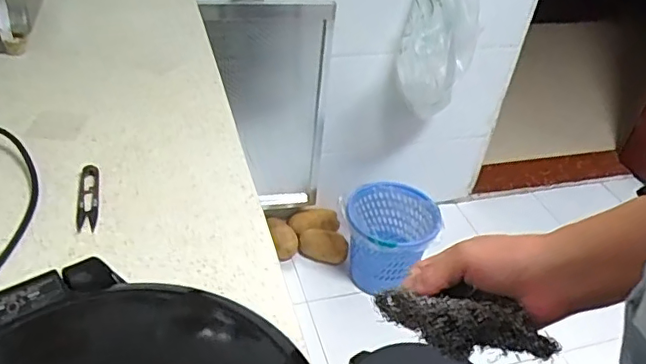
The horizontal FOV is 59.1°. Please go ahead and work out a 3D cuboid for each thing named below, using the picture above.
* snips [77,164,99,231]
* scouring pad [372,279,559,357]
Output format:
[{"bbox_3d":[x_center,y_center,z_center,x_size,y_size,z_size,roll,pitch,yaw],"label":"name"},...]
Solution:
[{"bbox_3d":[-0.264,0.016,0.638,0.023,0.008,0.104,-6,42,-14],"label":"snips"},{"bbox_3d":[0.102,0.104,0.426,0.132,0.046,0.032,5,37,28],"label":"scouring pad"}]

